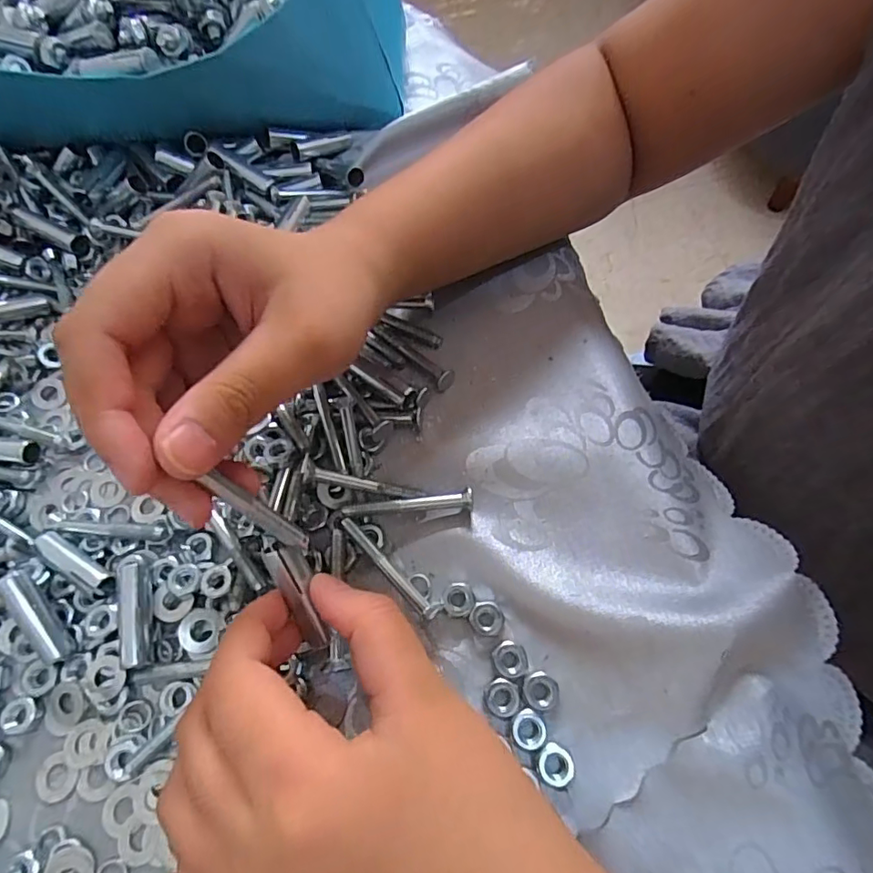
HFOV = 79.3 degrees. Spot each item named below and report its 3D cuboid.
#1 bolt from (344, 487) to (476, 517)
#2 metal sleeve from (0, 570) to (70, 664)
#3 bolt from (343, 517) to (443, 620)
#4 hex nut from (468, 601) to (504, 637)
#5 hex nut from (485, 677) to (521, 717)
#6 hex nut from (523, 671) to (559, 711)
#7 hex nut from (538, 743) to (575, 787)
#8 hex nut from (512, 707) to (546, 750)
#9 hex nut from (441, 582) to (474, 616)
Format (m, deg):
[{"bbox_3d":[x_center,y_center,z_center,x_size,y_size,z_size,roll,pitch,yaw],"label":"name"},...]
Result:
[{"bbox_3d":[-0.012,0.031,0.229,0.055,0.009,0.007,-10,65,-1],"label":"bolt"},{"bbox_3d":[-0.161,0.072,0.210,0.010,0.009,0.039,-33,89,-13],"label":"metal sleeve"},{"bbox_3d":[-0.020,0.055,0.219,0.052,0.009,0.008,38,73,19],"label":"bolt"},{"bbox_3d":[0.020,0.074,0.214,0.013,0.004,0.013,28,70,16],"label":"hex nut"},{"bbox_3d":[0.025,0.099,0.199,0.013,0.004,0.013,40,74,19],"label":"hex nut"},{"bbox_3d":[0.040,0.096,0.200,0.012,0.006,0.013,-13,65,-2],"label":"hex nut"},{"bbox_3d":[0.043,0.118,0.189,0.012,0.004,0.012,28,70,16],"label":"hex nut"},{"bbox_3d":[0.034,0.108,0.194,0.012,0.004,0.012,-42,69,-15],"label":"hex nut"},{"bbox_3d":[0.009,0.067,0.216,0.013,0.004,0.013,-13,65,-2],"label":"hex nut"}]

